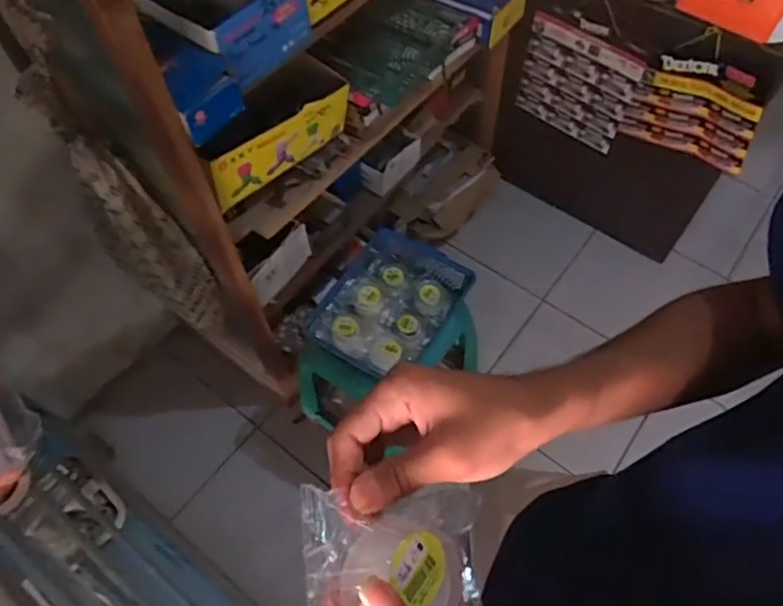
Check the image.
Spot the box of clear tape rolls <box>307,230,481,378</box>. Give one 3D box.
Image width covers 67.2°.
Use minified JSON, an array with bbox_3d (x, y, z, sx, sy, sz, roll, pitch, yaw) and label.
[{"bbox_3d":[-0.003,0.013,1.208,0.258,0.083,0.294,23,62,14],"label":"box of clear tape rolls"}]

